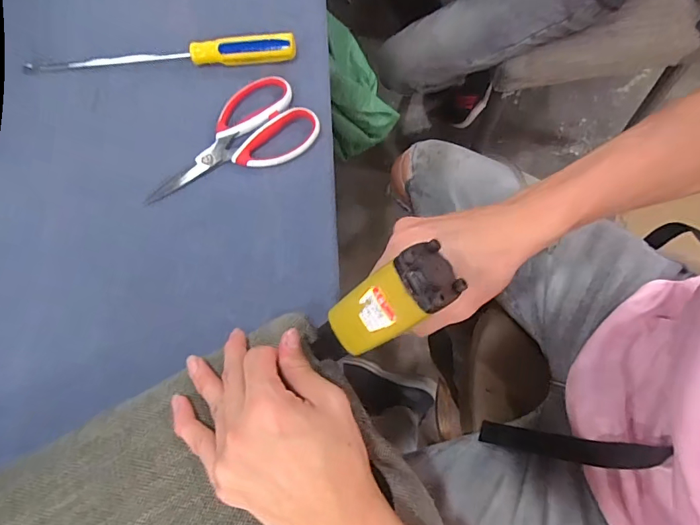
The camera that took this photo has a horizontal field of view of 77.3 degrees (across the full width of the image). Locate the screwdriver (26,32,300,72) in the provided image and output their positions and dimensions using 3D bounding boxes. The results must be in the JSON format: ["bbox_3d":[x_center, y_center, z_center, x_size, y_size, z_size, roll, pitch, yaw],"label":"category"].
[{"bbox_3d":[-0.213,-0.231,0.482,0.306,0.026,0.023,-3,71,1],"label":"screwdriver"}]

